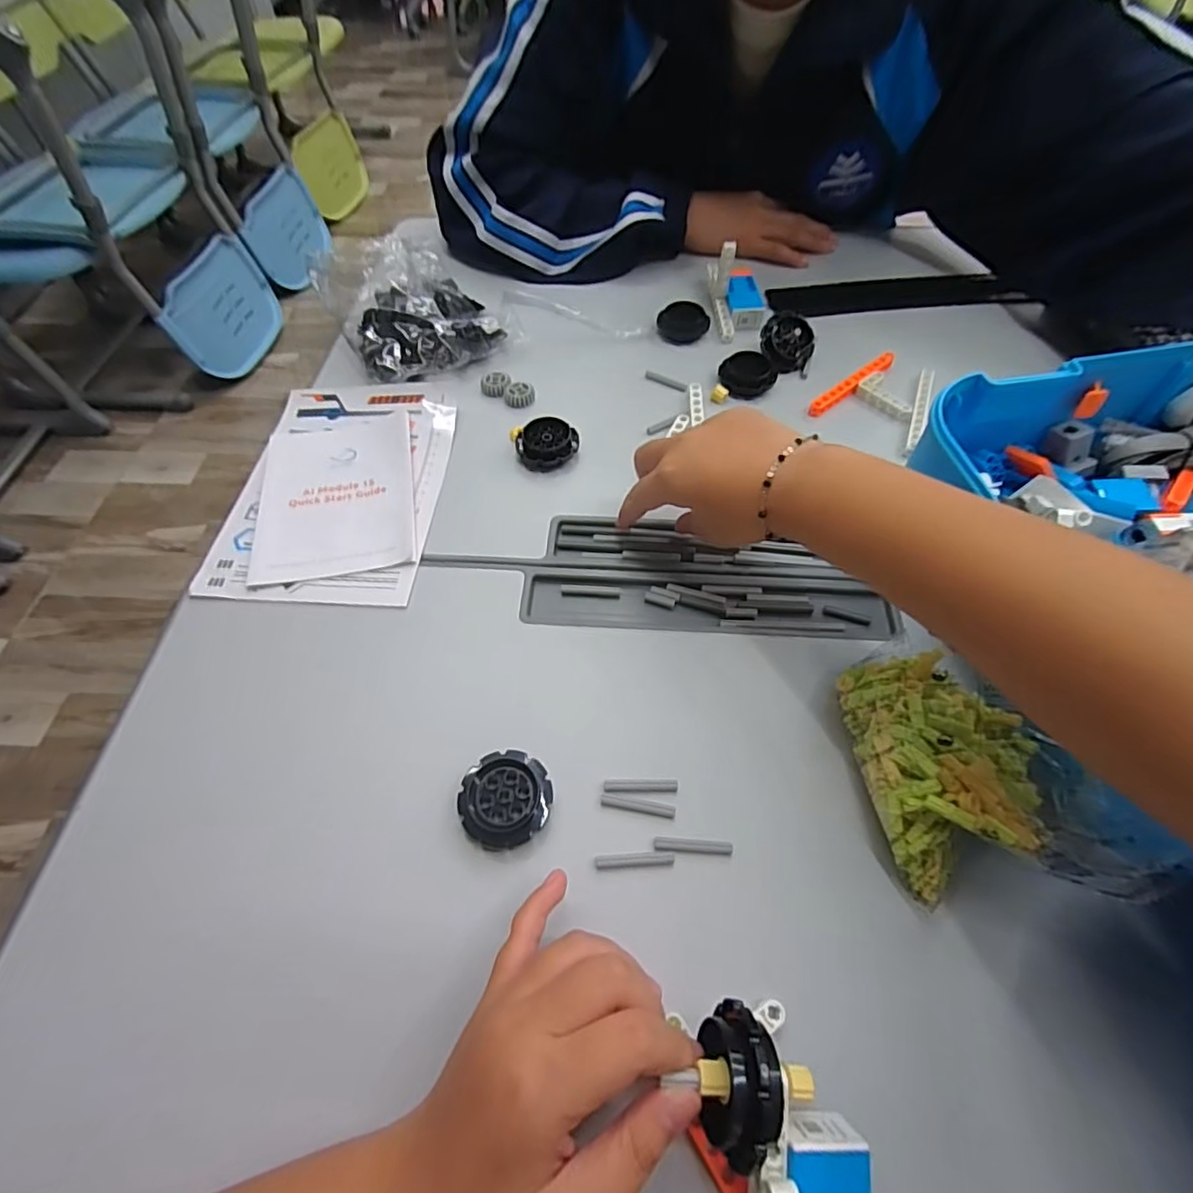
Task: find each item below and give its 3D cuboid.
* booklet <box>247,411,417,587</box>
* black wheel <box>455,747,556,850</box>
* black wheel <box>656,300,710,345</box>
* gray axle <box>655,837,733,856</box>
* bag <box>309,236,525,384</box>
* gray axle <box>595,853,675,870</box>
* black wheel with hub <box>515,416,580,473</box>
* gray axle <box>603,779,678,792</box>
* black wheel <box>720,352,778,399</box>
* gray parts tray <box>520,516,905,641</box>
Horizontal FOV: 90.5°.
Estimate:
[{"bbox_3d":[-0.190,-0.075,0.435,0.108,0.006,0.147,-8,58,-7],"label":"booklet"},{"bbox_3d":[-0.048,0.107,0.314,0.047,0.013,0.046,0,59,0],"label":"black wheel"},{"bbox_3d":[0.080,-0.257,0.551,0.044,0.015,0.044,0,59,0],"label":"black wheel"},{"bbox_3d":[0.050,0.128,0.305,0.039,0.004,0.007,3,59,2],"label":"gray axle"},{"bbox_3d":[-0.163,-0.264,0.532,0.134,0.047,0.153,-30,63,-17],"label":"bag"},{"bbox_3d":[0.020,0.135,0.304,0.040,0.004,0.006,-3,59,-2],"label":"gray axle"},{"bbox_3d":[-0.039,-0.118,0.461,0.043,0.017,0.044,0,59,0],"label":"black wheel with hub"},{"bbox_3d":[0.024,0.103,0.322,0.040,0.004,0.006,0,59,0],"label":"gray axle"},{"bbox_3d":[0.130,-0.192,0.509,0.048,0.015,0.048,0,59,0],"label":"black wheel"},{"bbox_3d":[0.074,-0.014,0.403,0.236,0.008,0.087,3,59,2],"label":"gray parts tray"}]

